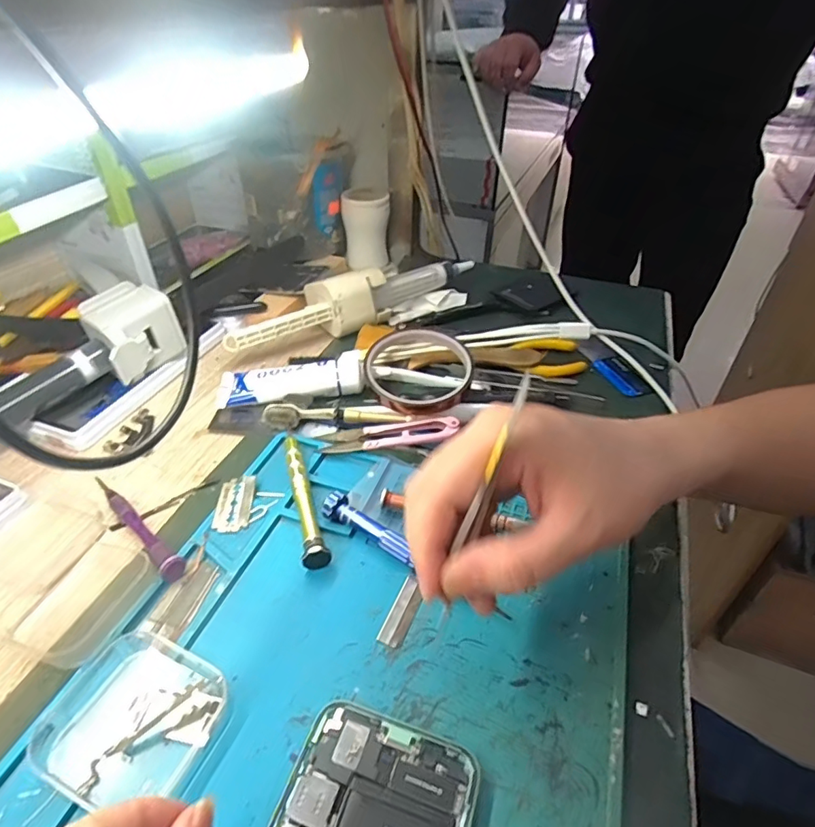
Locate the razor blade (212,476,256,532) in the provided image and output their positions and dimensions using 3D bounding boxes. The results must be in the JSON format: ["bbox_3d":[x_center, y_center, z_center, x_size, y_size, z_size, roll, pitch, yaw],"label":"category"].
[{"bbox_3d":[-0.110,0.057,0.327,0.022,0.004,0.041,-6,43,0],"label":"razor blade"}]

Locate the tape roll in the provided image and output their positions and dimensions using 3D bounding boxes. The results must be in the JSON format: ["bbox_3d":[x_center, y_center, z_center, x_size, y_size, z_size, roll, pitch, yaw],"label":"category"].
[{"bbox_3d":[0.009,-0.033,0.411,0.079,0.018,0.079,2,65,-5],"label":"tape roll"}]

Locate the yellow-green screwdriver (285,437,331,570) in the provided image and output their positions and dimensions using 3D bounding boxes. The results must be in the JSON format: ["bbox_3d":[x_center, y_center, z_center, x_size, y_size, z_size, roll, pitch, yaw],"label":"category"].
[{"bbox_3d":[-0.068,0.051,0.328,0.014,0.015,0.105,-12,41,-16],"label":"yellow-green screwdriver"}]

